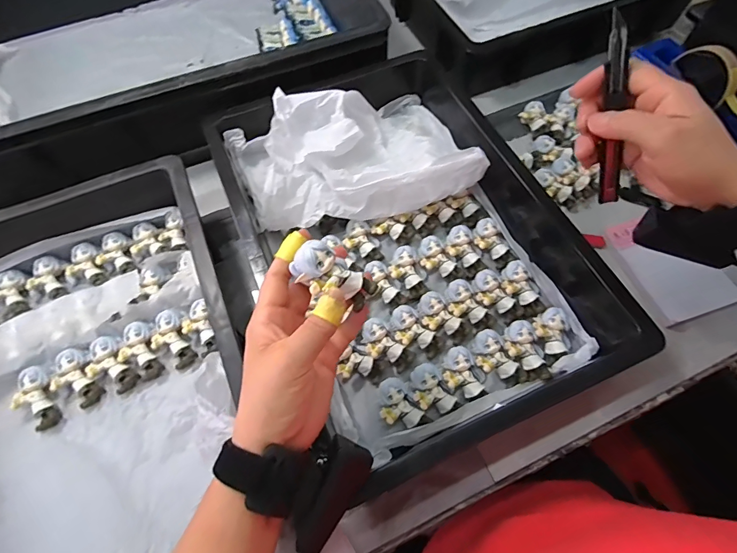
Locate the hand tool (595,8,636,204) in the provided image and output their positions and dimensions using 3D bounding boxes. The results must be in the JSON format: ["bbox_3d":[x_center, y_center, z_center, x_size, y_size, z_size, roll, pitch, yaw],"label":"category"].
[{"bbox_3d":[0.191,-0.124,0.300,0.018,0.142,0.015,-24,33,-9],"label":"hand tool"}]

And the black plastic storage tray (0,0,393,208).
[{"bbox_3d":[-0.323,-0.344,0.569,0.609,0.143,0.437,-24,67,-10],"label":"black plastic storage tray"}]

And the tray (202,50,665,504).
[{"bbox_3d":[0.033,-0.065,0.443,0.334,0.091,0.454,-22,66,-9],"label":"tray"}]

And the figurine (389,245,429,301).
[{"bbox_3d":[0.048,-0.003,0.449,0.039,0.021,0.060,-30,68,-13],"label":"figurine"}]

